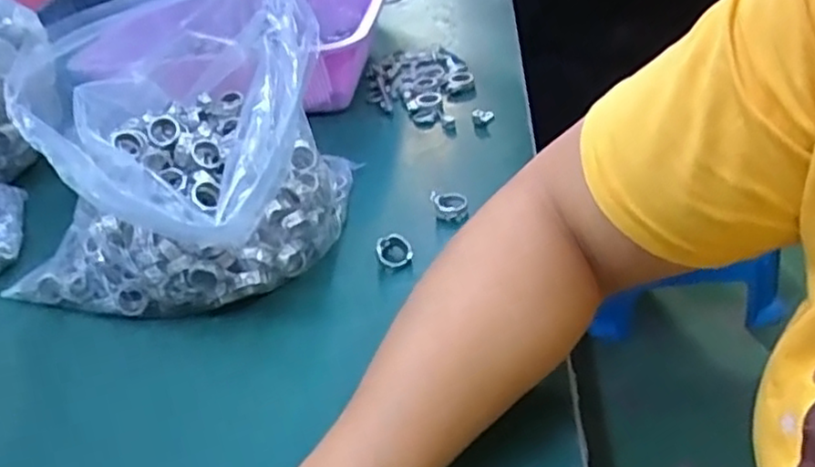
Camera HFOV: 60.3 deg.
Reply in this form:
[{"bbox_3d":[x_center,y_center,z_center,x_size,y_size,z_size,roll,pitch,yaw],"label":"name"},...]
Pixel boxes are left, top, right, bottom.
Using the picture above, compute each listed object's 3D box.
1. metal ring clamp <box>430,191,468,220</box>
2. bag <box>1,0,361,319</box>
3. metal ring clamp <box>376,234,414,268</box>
[{"bbox_3d":[0.032,-0.020,0.538,0.028,0.021,0.022,-5,36,4],"label":"metal ring clamp"},{"bbox_3d":[-0.169,-0.065,0.511,0.217,0.187,0.188,5,37,16],"label":"bag"},{"bbox_3d":[-0.009,0.014,0.495,0.025,0.018,0.025,-8,36,0],"label":"metal ring clamp"}]

